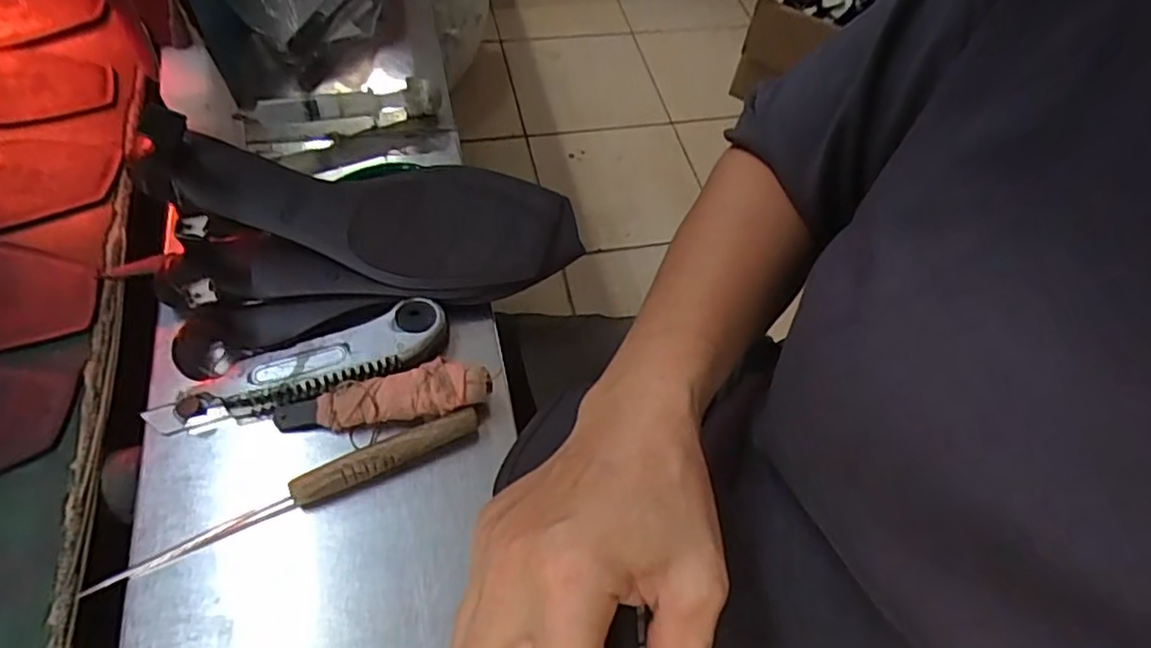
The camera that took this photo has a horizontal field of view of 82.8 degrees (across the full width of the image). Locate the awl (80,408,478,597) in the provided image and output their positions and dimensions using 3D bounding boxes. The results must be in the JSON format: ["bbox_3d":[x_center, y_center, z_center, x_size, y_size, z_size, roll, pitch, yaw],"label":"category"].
[{"bbox_3d":[-0.141,0.088,0.336,0.191,0.020,0.018,-22,62,-19],"label":"awl"}]

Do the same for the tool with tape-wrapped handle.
[{"bbox_3d":[-0.107,0.042,0.365,0.117,0.028,0.027,-4,58,-8],"label":"tool with tape-wrapped handle"}]

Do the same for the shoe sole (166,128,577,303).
[{"bbox_3d":[-0.119,-0.076,0.416,0.239,0.021,0.105,14,62,-7],"label":"shoe sole"}]

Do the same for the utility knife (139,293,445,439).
[{"bbox_3d":[-0.152,0.029,0.370,0.161,0.027,0.040,-22,62,-19],"label":"utility knife"}]

